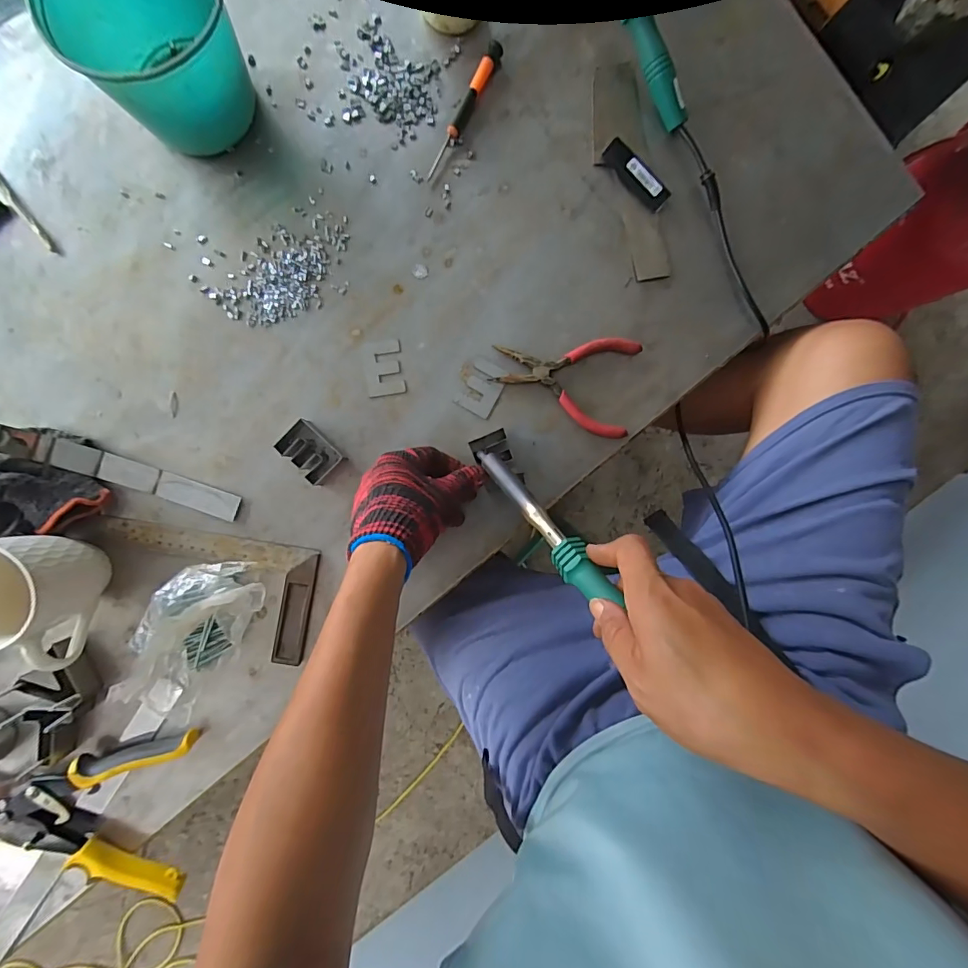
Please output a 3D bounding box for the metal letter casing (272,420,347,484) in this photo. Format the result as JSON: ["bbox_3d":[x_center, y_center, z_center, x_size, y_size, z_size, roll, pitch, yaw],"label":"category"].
[{"bbox_3d":[-0.166,-0.031,0.452,0.038,0.026,0.051,-42,94,-2],"label":"metal letter casing"}]

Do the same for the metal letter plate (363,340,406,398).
[{"bbox_3d":[-0.099,-0.115,0.467,0.036,0.004,0.053,-8,92,-4],"label":"metal letter plate"}]

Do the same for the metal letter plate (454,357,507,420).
[{"bbox_3d":[-0.001,-0.096,0.475,0.038,0.005,0.050,28,89,-4],"label":"metal letter plate"}]

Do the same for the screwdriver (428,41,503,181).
[{"bbox_3d":[-0.021,-0.367,0.461,0.014,0.012,0.141,29,89,-4],"label":"screwdriver"}]

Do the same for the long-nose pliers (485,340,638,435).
[{"bbox_3d":[0.082,-0.108,0.477,0.141,0.012,0.097,12,90,-5],"label":"long-nose pliers"}]

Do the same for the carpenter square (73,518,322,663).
[{"bbox_3d":[-0.277,0.101,0.457,0.220,0.009,0.111,12,90,-5],"label":"carpenter square"}]

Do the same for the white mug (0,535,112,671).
[{"bbox_3d":[-0.380,0.095,0.396,0.081,0.108,0.106,1,91,-4],"label":"white mug"}]

